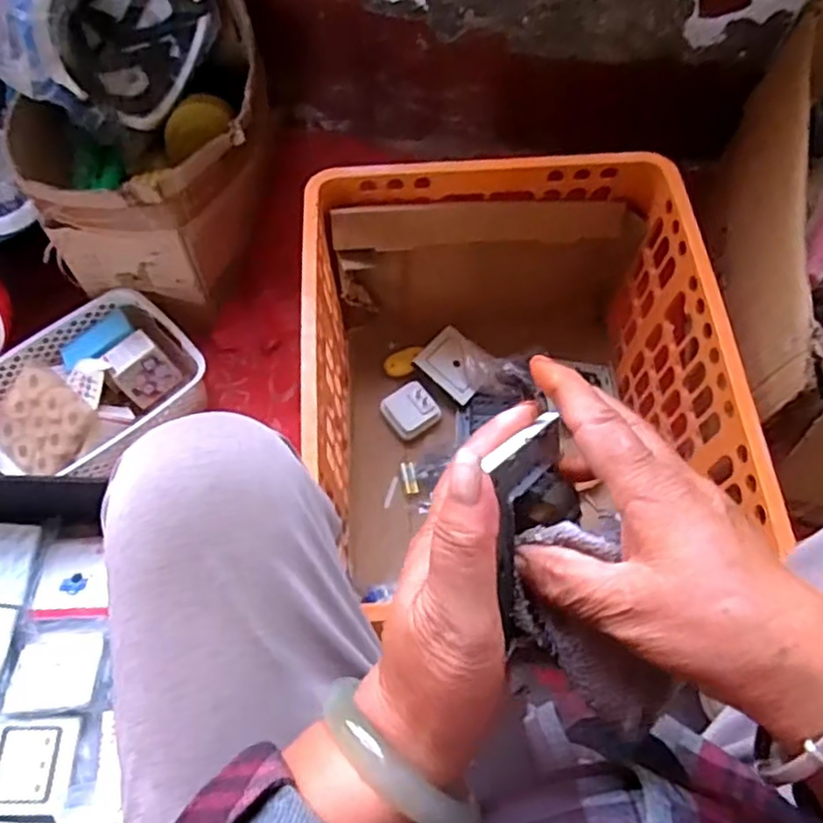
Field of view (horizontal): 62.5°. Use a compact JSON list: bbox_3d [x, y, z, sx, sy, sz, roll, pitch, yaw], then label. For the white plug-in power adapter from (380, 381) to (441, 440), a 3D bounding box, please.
[{"bbox_3d":[0.001,-0.002,0.883,0.063,0.022,0.063,-34,69,-15],"label":"white plug-in power adapter"}]

